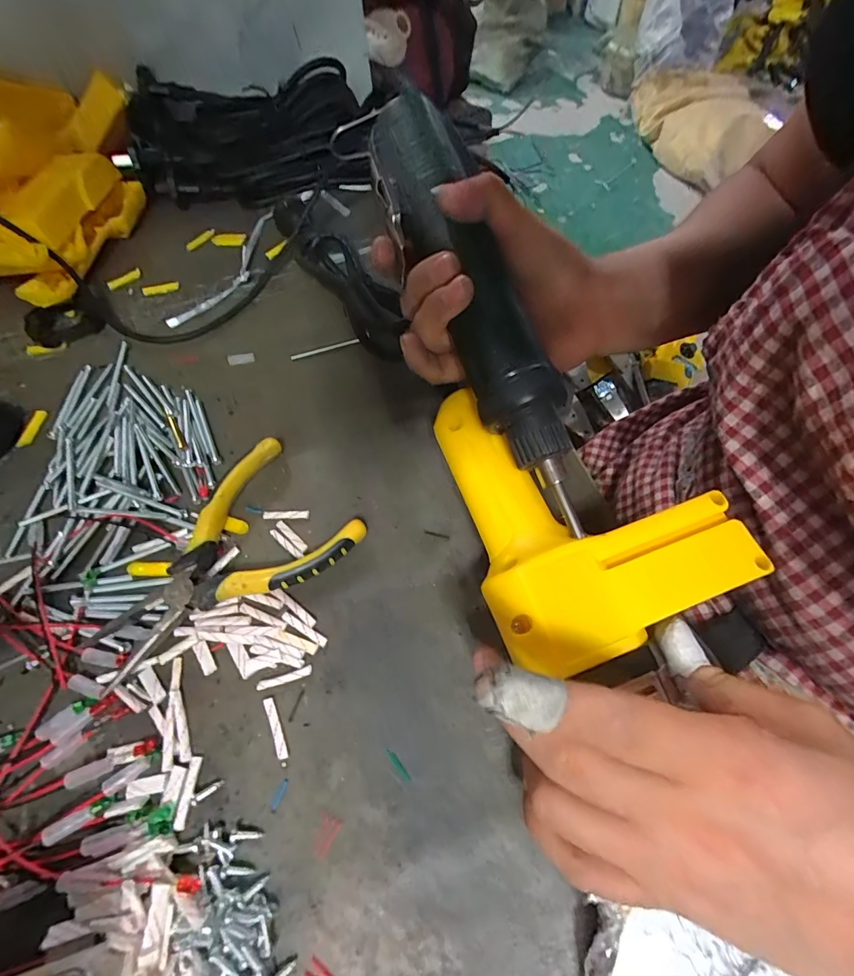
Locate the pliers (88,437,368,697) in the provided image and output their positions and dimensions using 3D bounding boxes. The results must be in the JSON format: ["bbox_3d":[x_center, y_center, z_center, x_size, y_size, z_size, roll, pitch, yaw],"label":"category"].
[{"bbox_3d":[-0.119,0.035,0.247,0.145,0.018,0.090,-33,65,-14],"label":"pliers"}]

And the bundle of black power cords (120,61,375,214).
[{"bbox_3d":[-0.176,-0.355,0.434,0.214,0.069,0.124,-2,62,3],"label":"bundle of black power cords"}]

